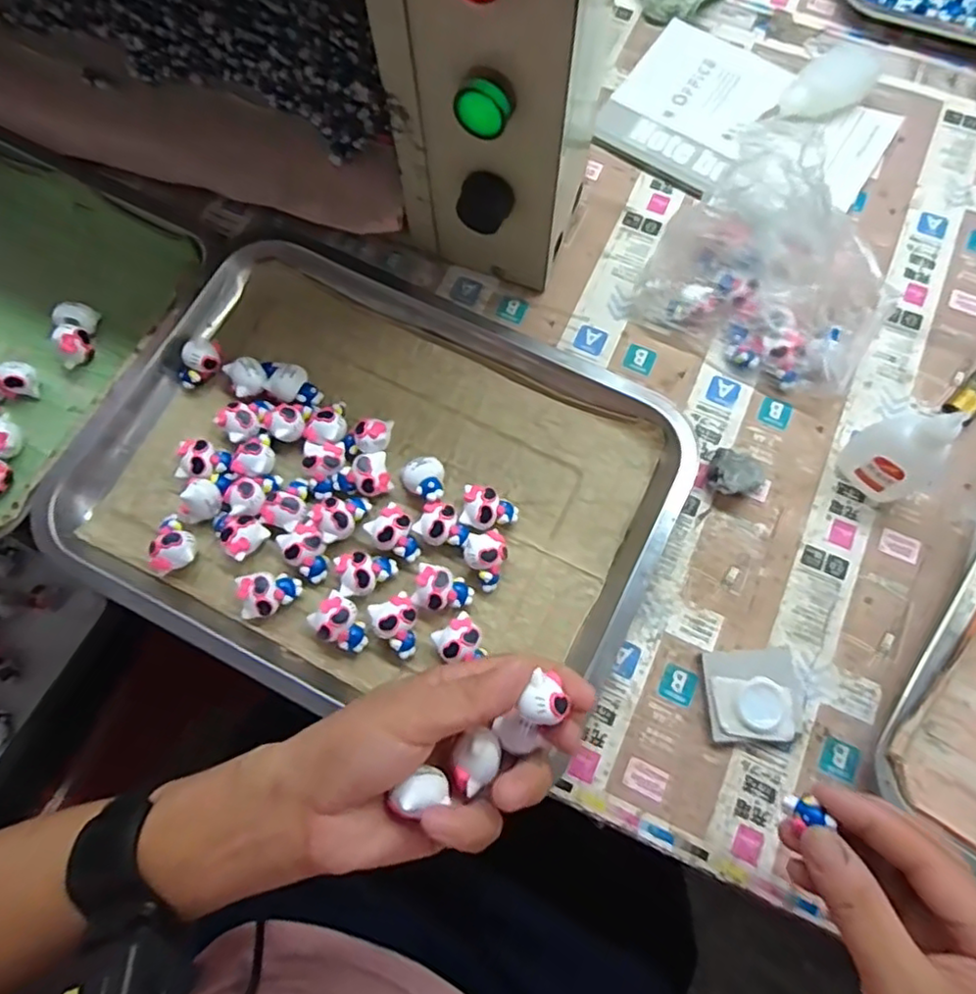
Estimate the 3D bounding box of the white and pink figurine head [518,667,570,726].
[{"bbox_3d":[0.025,0.084,0.266,0.016,0.016,0.022,20,75,8],"label":"white and pink figurine head"}]

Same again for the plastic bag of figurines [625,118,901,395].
[{"bbox_3d":[0.185,-0.148,0.401,0.148,0.092,0.104,31,77,10],"label":"plastic bag of figurines"}]

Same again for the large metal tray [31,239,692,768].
[{"bbox_3d":[-0.070,-0.010,0.394,0.339,0.029,0.263,27,76,9],"label":"large metal tray"}]

